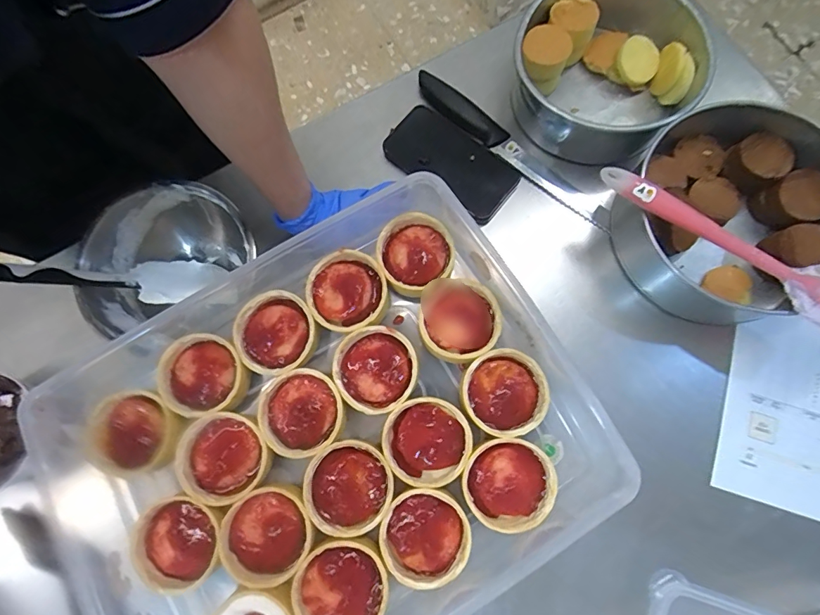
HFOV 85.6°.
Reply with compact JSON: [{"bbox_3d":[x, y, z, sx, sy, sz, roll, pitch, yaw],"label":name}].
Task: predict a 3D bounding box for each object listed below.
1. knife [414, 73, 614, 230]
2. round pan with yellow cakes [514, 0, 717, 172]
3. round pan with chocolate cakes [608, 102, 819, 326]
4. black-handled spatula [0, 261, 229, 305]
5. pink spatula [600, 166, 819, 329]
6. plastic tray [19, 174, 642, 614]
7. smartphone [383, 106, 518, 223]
[{"bbox_3d":[0.109,-0.181,0.497,0.260,0.018,0.031,41,83,11],"label":"knife"},{"bbox_3d":[0.212,-0.259,0.484,0.191,0.072,0.198,32,81,10],"label":"round pan with yellow cakes"},{"bbox_3d":[0.307,-0.087,0.433,0.189,0.090,0.195,-1,77,3],"label":"round pan with chocolate cakes"},{"bbox_3d":[-0.301,-0.027,0.414,0.231,0.014,0.047,1,72,-31],"label":"black-handled spatula"},{"bbox_3d":[0.292,-0.052,0.380,0.267,0.022,0.048,36,82,11],"label":"pink spatula"},{"bbox_3d":[-0.066,0.099,0.340,0.370,0.067,0.309,-32,76,-6],"label":"plastic tray"},{"bbox_3d":[0.046,-0.163,0.494,0.147,0.014,0.074,39,82,11],"label":"smartphone"}]

